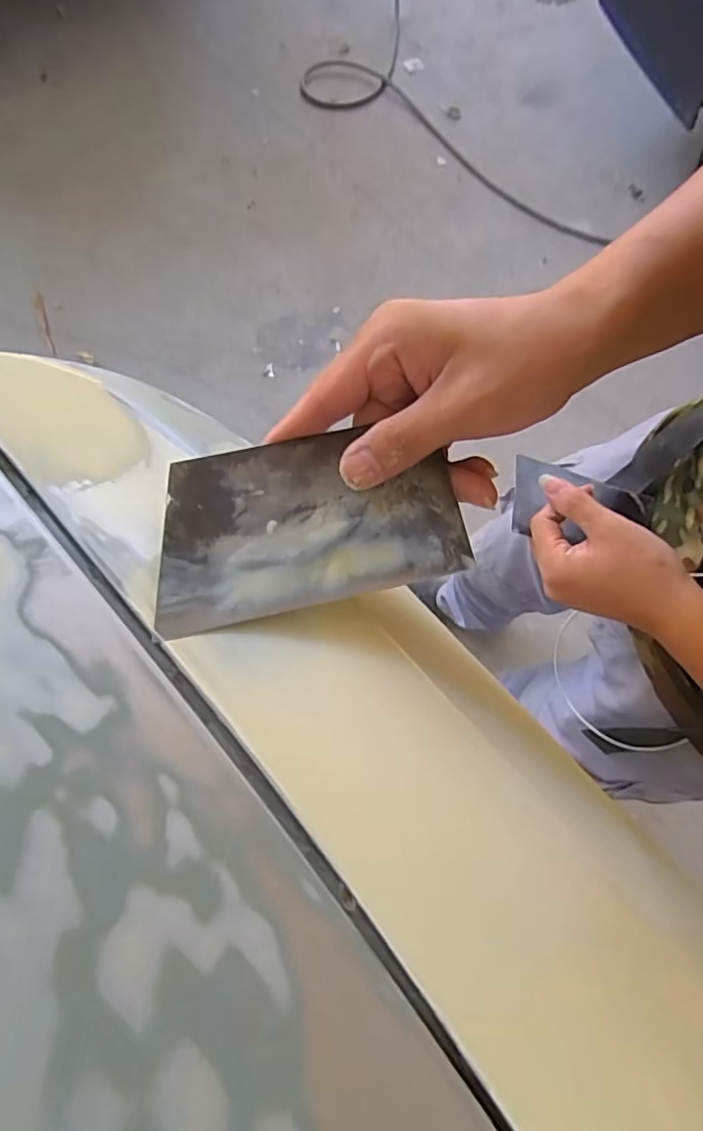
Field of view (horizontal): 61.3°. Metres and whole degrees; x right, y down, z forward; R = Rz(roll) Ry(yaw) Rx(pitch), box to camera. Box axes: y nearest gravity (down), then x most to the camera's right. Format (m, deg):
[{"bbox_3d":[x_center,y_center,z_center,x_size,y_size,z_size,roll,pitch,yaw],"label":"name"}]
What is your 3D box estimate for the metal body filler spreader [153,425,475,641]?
[{"bbox_3d":[-0.019,-0.020,0.256,0.131,0.004,0.074,-13,78,-8],"label":"metal body filler spreader"}]

